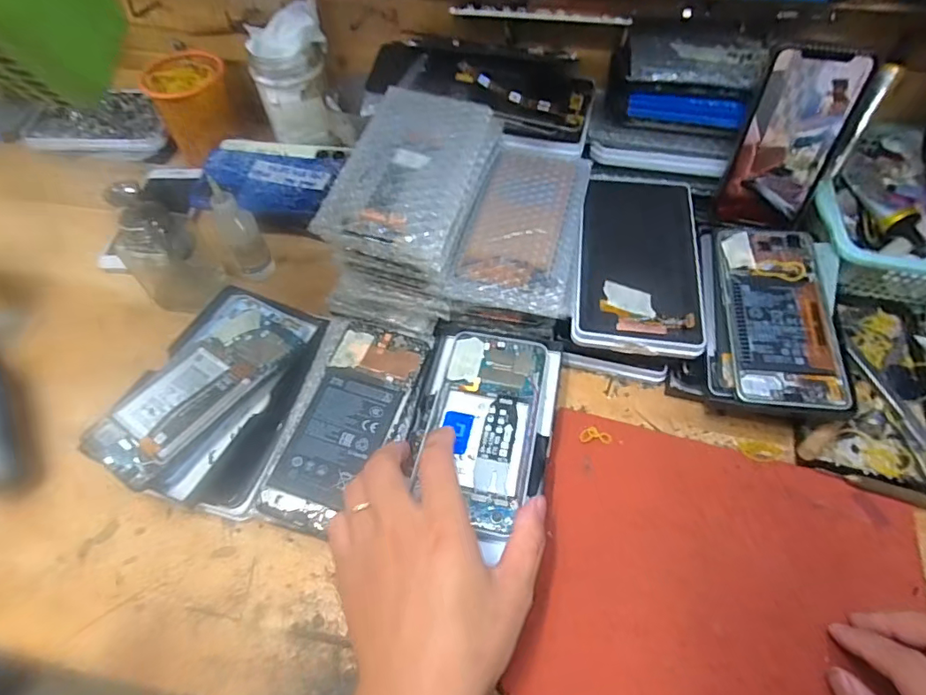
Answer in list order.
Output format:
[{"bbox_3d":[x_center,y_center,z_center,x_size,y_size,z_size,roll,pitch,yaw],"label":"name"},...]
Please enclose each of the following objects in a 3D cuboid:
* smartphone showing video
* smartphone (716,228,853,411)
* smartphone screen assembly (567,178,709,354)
[{"bbox_3d":[0.266,-0.166,0.419,0.076,0.140,0.011,15,44,15],"label":"smartphone showing video"},{"bbox_3d":[0.244,-0.028,0.396,0.073,0.006,0.159,2,63,12],"label":"smartphone"},{"bbox_3d":[0.151,-0.080,0.436,0.101,0.014,0.186,7,64,5],"label":"smartphone screen assembly"}]

